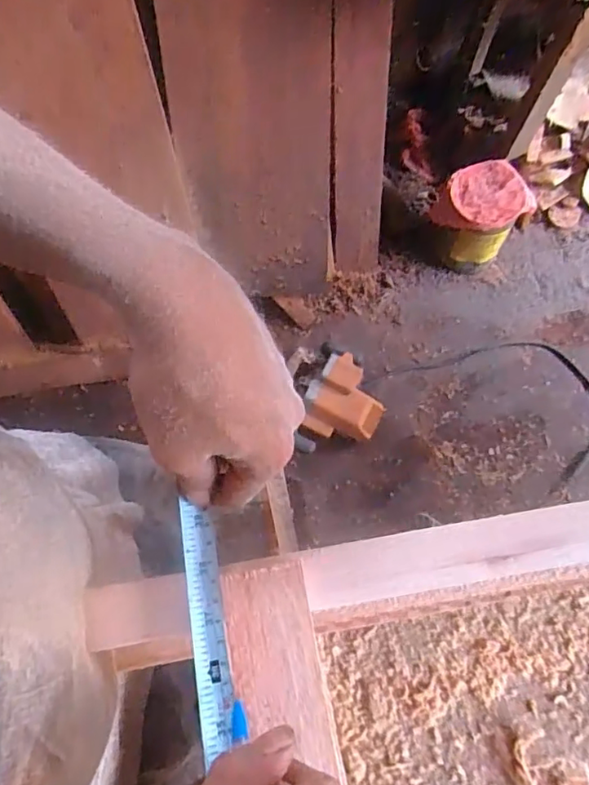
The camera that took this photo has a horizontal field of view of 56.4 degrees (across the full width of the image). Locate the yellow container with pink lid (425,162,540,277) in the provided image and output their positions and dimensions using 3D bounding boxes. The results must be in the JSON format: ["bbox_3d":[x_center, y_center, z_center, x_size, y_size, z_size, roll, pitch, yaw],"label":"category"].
[{"bbox_3d":[0.454,-0.433,1.359,0.214,0.212,0.200,7,70,5],"label":"yellow container with pink lid"}]

